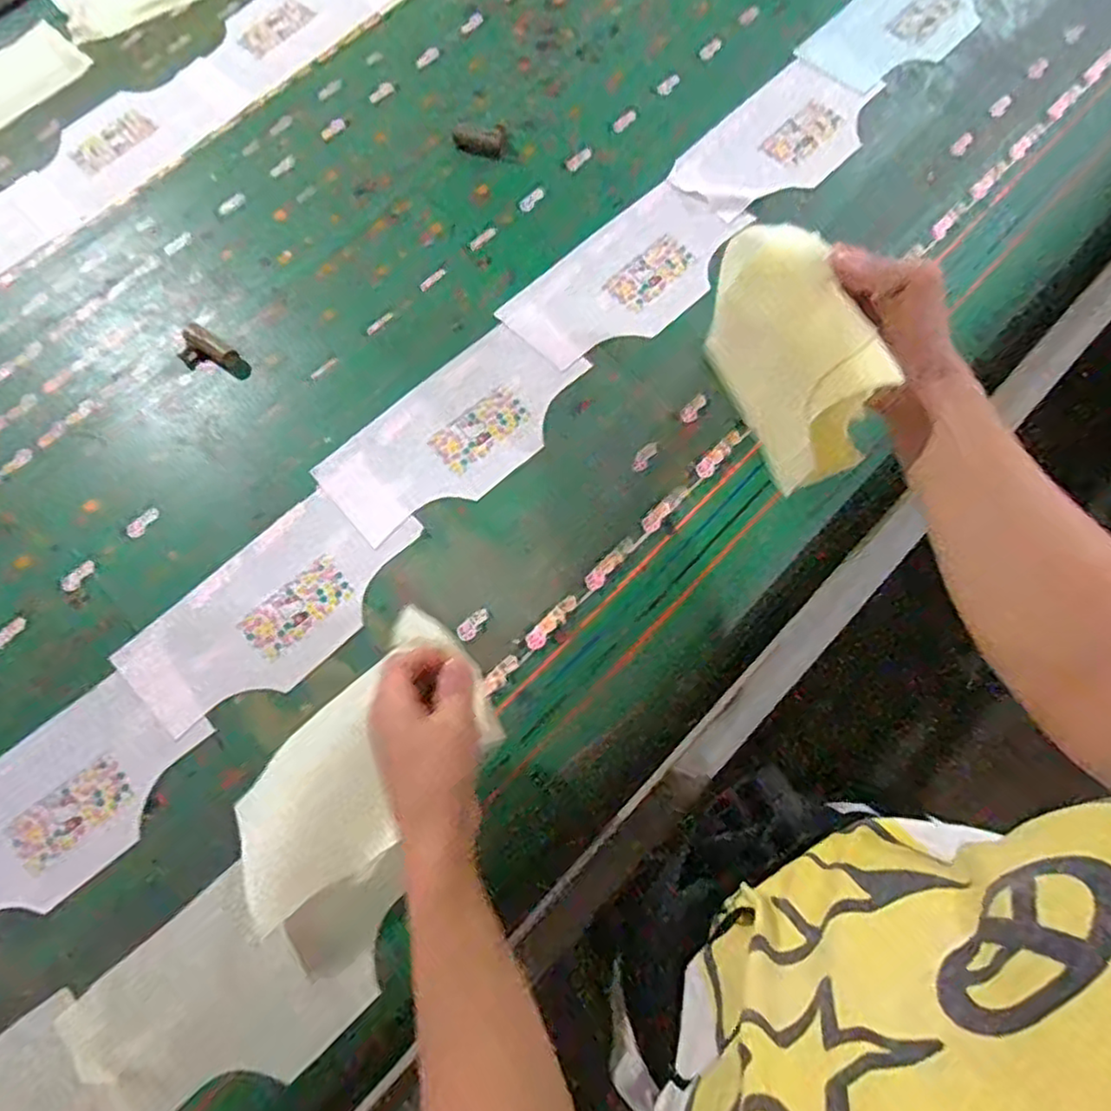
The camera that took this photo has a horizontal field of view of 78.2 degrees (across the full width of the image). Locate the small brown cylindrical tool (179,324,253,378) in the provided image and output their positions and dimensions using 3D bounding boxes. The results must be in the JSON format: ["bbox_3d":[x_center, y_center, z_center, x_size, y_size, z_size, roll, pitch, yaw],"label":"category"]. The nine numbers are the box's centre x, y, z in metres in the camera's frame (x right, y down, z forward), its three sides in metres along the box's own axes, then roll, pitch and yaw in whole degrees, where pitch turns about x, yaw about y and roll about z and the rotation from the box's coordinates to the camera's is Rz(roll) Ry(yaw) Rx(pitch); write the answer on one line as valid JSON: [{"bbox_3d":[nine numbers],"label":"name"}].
[{"bbox_3d":[-0.359,-0.207,0.713,0.077,0.020,0.043,38,77,12],"label":"small brown cylindrical tool"}]

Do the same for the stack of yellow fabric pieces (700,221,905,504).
[{"bbox_3d":[0.173,-0.138,0.526,0.055,0.172,0.166,-29,76,-6],"label":"stack of yellow fabric pieces"}]

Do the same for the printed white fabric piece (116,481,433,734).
[{"bbox_3d":[-0.259,0.047,0.638,0.133,0.012,0.272,44,78,10],"label":"printed white fabric piece"}]

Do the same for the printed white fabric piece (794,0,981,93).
[{"bbox_3d":[0.420,-0.646,0.835,0.230,0.011,0.133,-45,79,-6],"label":"printed white fabric piece"}]

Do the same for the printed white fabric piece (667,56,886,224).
[{"bbox_3d":[0.258,-0.476,0.787,0.246,0.011,0.146,-43,71,-8],"label":"printed white fabric piece"}]

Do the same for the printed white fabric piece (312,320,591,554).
[{"bbox_3d":[-0.099,-0.123,0.684,0.267,0.011,0.131,-41,76,-11],"label":"printed white fabric piece"}]

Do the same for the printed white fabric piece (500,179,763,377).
[{"bbox_3d":[0.083,-0.301,0.738,0.271,0.010,0.132,-41,79,-10],"label":"printed white fabric piece"}]

